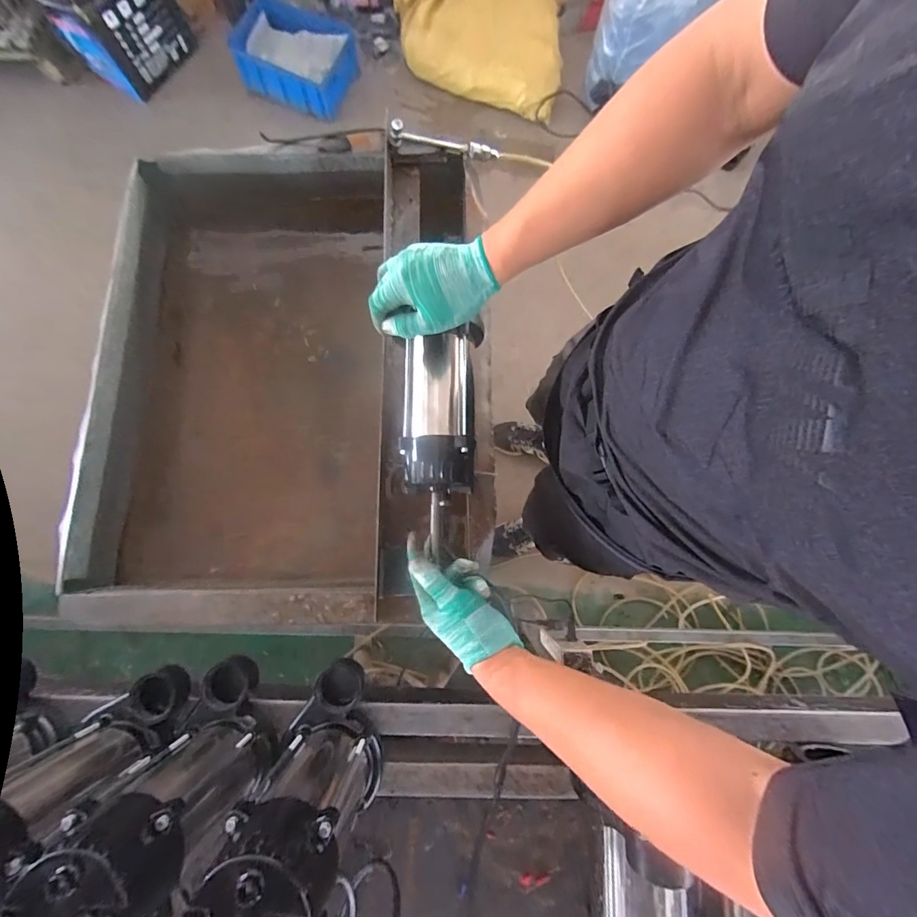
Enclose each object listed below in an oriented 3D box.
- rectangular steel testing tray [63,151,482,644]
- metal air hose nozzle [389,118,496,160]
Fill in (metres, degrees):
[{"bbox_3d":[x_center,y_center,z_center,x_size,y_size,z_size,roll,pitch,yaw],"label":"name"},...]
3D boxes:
[{"bbox_3d":[-0.278,-0.127,0.734,0.578,0.251,0.748,-1,79,-1],"label":"rectangular steel testing tray"},{"bbox_3d":[-0.020,-0.503,0.659,0.174,0.031,0.020,0,79,-16],"label":"metal air hose nozzle"}]

